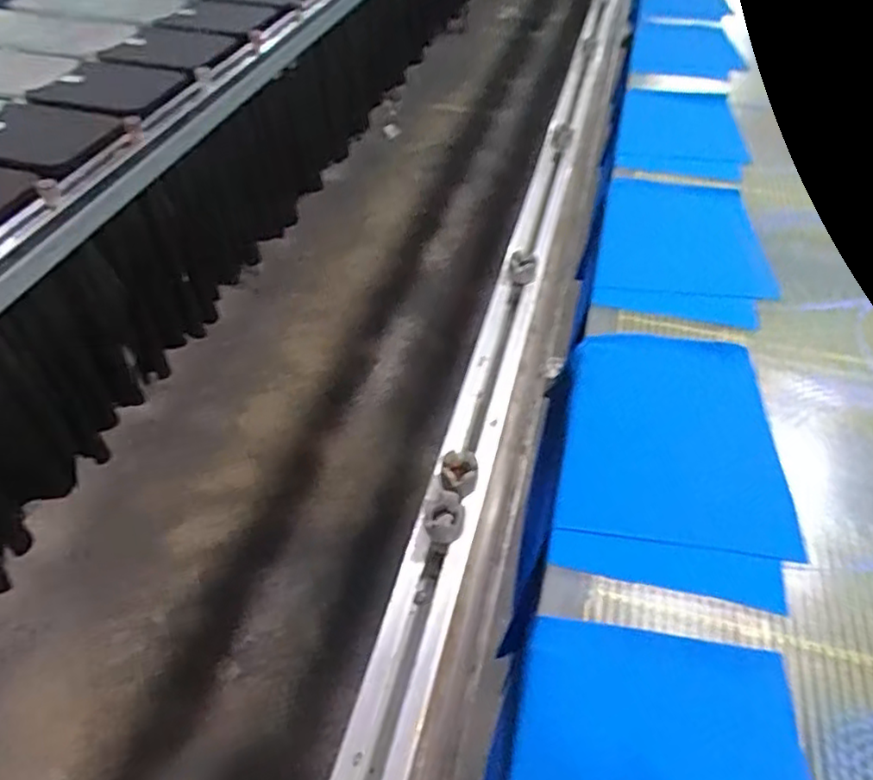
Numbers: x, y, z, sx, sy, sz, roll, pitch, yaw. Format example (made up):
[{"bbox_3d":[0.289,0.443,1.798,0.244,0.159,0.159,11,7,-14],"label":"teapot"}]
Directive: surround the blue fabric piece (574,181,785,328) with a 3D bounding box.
[{"bbox_3d":[0.340,-0.213,0.943,0.245,0.031,0.323,11,46,7],"label":"blue fabric piece"}]

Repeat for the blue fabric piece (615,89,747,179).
[{"bbox_3d":[0.415,-0.446,1.156,0.219,0.031,0.301,6,45,3],"label":"blue fabric piece"}]

